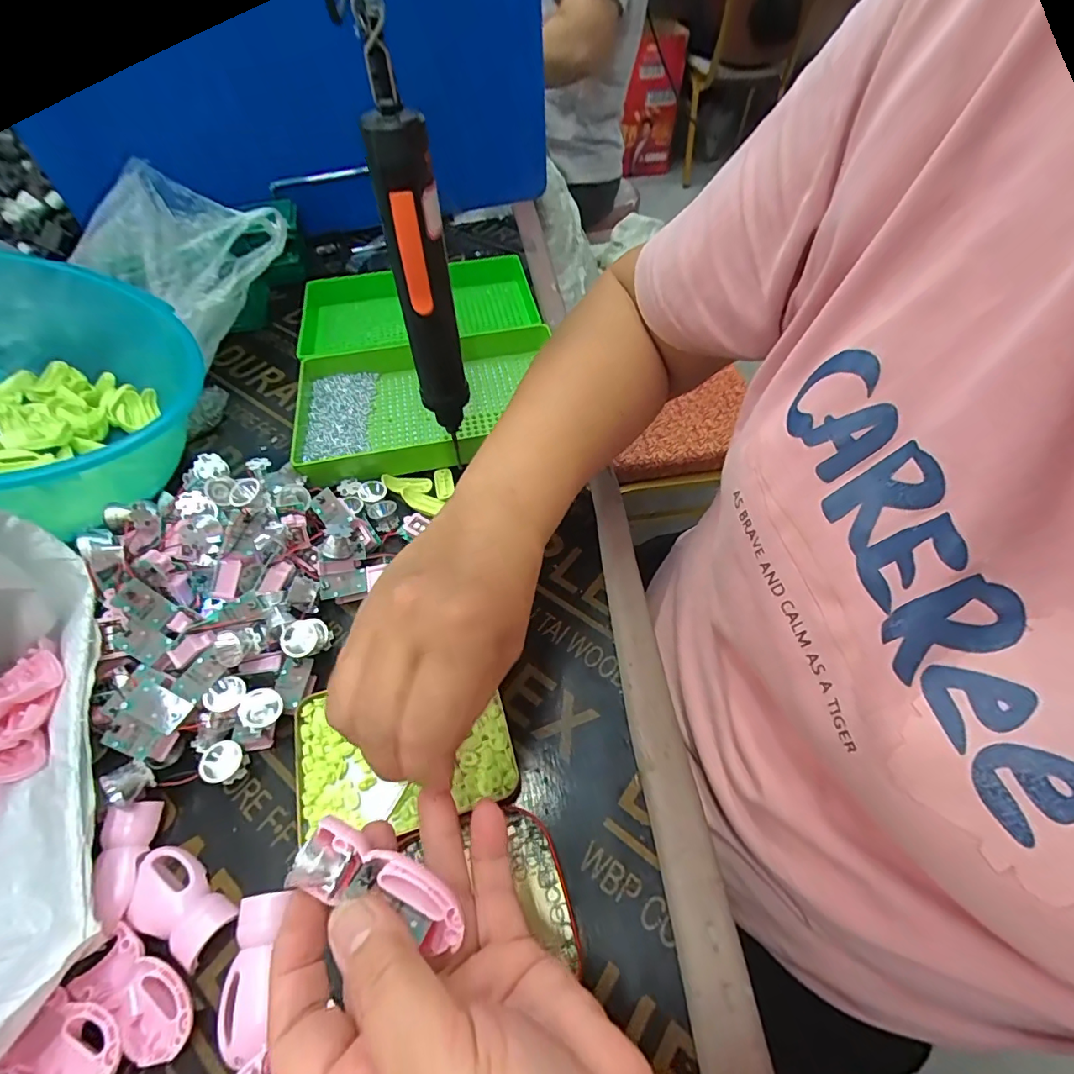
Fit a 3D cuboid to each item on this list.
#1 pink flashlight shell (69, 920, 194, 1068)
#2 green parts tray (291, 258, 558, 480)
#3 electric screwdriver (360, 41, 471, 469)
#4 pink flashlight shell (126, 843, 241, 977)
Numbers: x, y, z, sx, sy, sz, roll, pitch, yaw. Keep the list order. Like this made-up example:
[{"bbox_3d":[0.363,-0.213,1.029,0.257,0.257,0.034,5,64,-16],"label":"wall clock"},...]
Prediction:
[{"bbox_3d":[-0.193,0.224,0.248,0.065,0.014,0.033,22,57,16],"label":"pink flashlight shell"},{"bbox_3d":[-0.116,-0.185,0.523,0.251,0.041,0.297,-9,54,-6],"label":"green parts tray"},{"bbox_3d":[-0.067,-0.148,0.307,0.033,0.200,0.039,-11,54,-7],"label":"electric screwdriver"},{"bbox_3d":[-0.193,0.196,0.272,0.060,0.011,0.032,27,59,19],"label":"pink flashlight shell"}]

